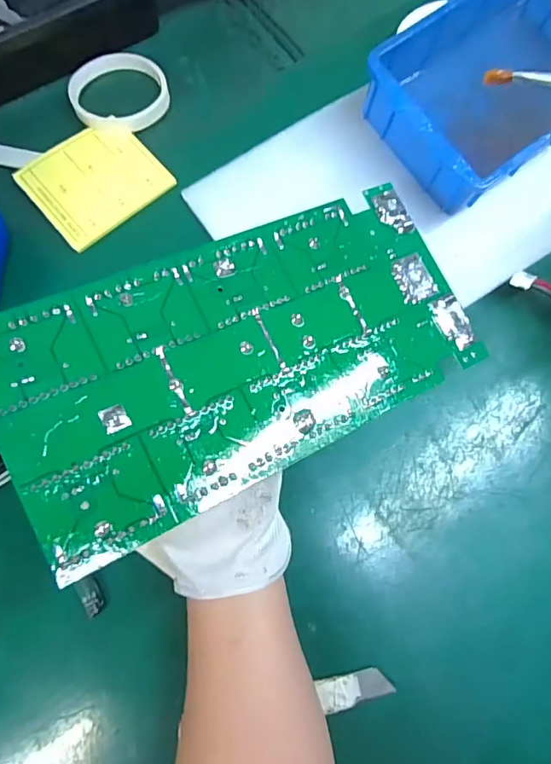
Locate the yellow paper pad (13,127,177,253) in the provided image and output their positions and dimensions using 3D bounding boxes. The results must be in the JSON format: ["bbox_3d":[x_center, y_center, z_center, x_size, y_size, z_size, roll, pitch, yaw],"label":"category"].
[{"bbox_3d":[-0.157,-0.176,0.427,0.104,0.007,0.097,-40,77,-10],"label":"yellow paper pad"}]

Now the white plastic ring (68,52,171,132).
[{"bbox_3d":[-0.140,-0.263,0.445,0.084,0.021,0.078,0,74,1],"label":"white plastic ring"}]

